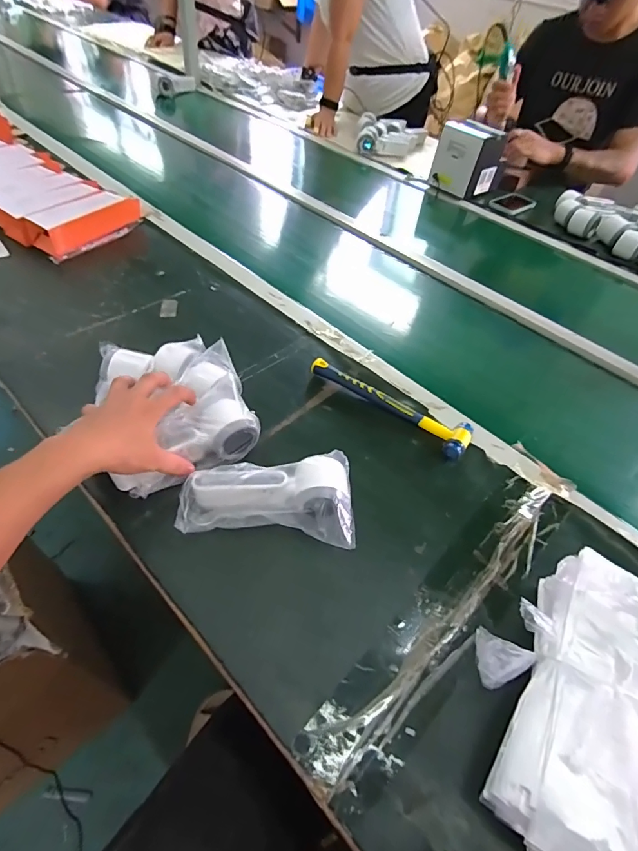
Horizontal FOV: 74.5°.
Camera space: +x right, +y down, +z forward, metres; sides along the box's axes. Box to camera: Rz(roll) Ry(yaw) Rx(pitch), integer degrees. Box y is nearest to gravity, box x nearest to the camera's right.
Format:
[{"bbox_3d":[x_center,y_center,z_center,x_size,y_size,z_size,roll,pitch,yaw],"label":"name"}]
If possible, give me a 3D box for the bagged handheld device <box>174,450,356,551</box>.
[{"bbox_3d":[-0.057,0.084,0.468,0.183,0.063,0.115,2,50,-5],"label":"bagged handheld device"}]

